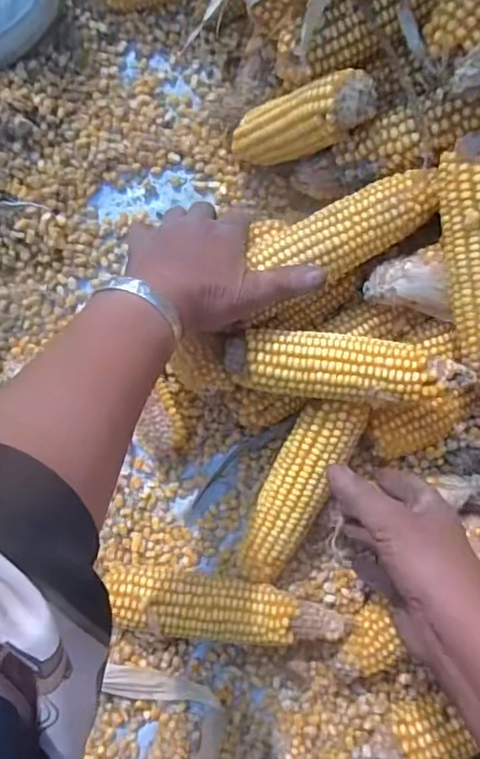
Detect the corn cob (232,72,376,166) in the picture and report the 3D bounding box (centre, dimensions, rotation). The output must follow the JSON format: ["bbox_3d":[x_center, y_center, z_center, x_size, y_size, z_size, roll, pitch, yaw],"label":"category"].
[{"bbox_3d":[0.042,-0.187,0.426,0.044,0.135,0.040,16,82,-39],"label":"corn cob"}]

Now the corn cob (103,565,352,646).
[{"bbox_3d":[-0.005,0.180,0.454,0.175,0.051,0.044,5,84,6],"label":"corn cob"}]

